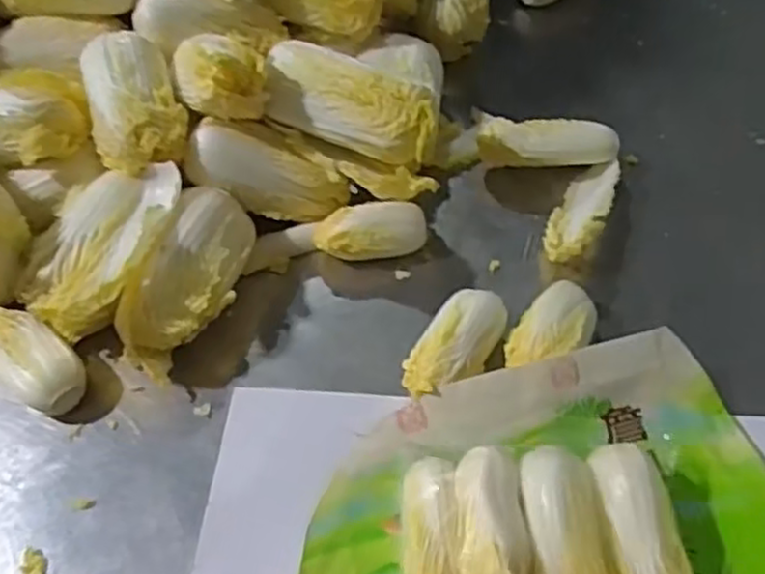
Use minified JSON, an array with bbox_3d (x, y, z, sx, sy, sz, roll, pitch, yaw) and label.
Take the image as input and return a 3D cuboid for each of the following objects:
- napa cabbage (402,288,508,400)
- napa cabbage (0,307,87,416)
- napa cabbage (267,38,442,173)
[{"bbox_3d":[0.055,0.051,0.569,0.046,0.049,0.099,28,62,22],"label":"napa cabbage"},{"bbox_3d":[-0.274,0.059,0.592,0.100,0.043,0.051,30,63,23],"label":"napa cabbage"},{"bbox_3d":[-0.027,-0.155,0.633,0.156,0.053,0.069,19,59,17],"label":"napa cabbage"}]

